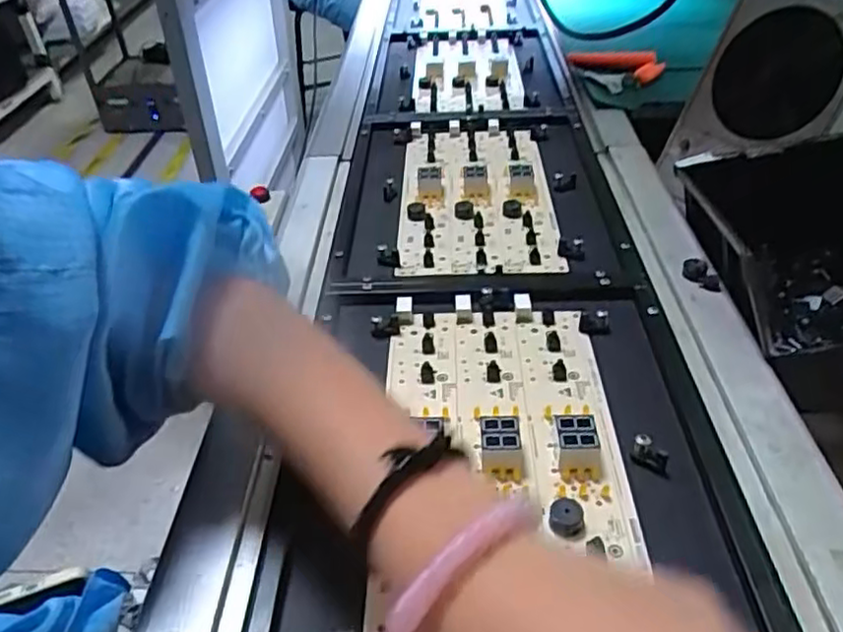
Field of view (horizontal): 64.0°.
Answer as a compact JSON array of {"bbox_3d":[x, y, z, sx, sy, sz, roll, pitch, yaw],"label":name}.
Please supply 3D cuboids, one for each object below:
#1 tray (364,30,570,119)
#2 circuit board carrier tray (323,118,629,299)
[{"bbox_3d":[0.050,-0.313,0.865,0.222,0.038,0.319,-1,38,3],"label":"tray"},{"bbox_3d":[0.045,-0.116,0.610,0.221,0.019,0.321,-1,38,3],"label":"circuit board carrier tray"}]

